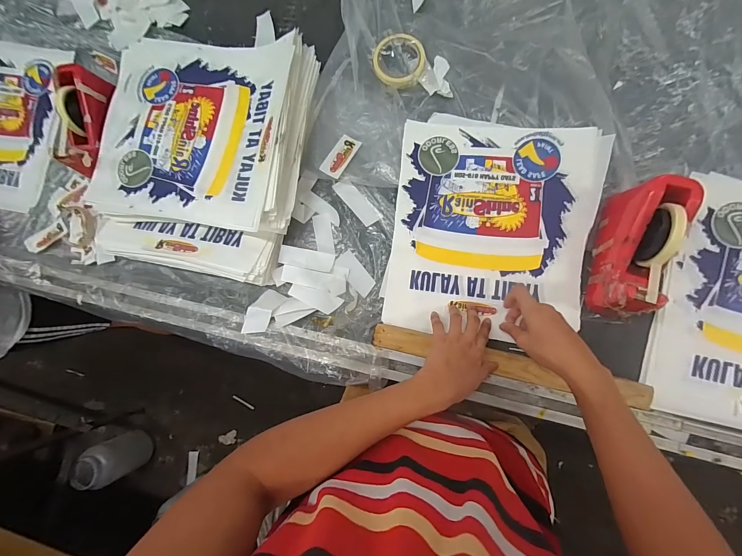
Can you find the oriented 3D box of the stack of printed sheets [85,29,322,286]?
[{"bbox_3d":[-0.327,-0.233,0.602,0.409,0.079,0.429,10,84,7],"label":"stack of printed sheets"}]

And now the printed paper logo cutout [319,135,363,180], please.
[{"bbox_3d":[-0.056,-0.229,0.612,0.037,0.004,0.099,31,69,-4],"label":"printed paper logo cutout"}]

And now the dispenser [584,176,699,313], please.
[{"bbox_3d":[0.399,-0.044,0.487,0.072,0.109,0.207,20,87,10],"label":"dispenser"}]

